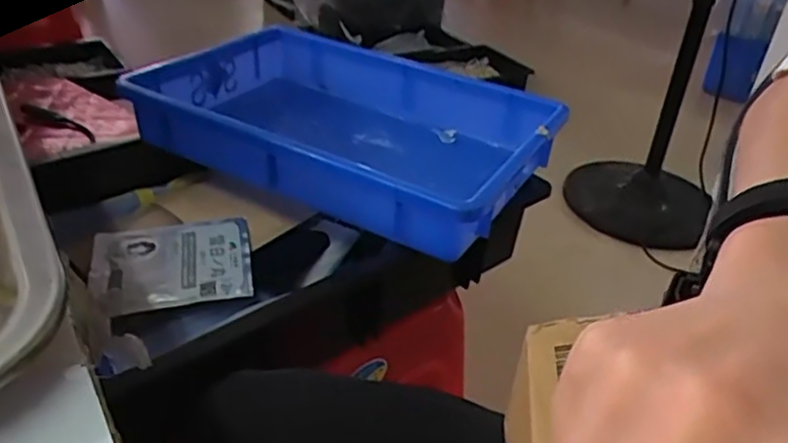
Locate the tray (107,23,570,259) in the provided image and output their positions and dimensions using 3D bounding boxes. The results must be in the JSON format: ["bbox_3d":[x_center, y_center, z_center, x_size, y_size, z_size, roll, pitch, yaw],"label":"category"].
[{"bbox_3d":[-0.046,-0.087,0.631,0.361,0.089,0.255,18,36,19],"label":"tray"}]

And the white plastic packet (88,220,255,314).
[{"bbox_3d":[-0.190,0.036,0.556,0.130,0.009,0.093,-6,43,-12],"label":"white plastic packet"}]

